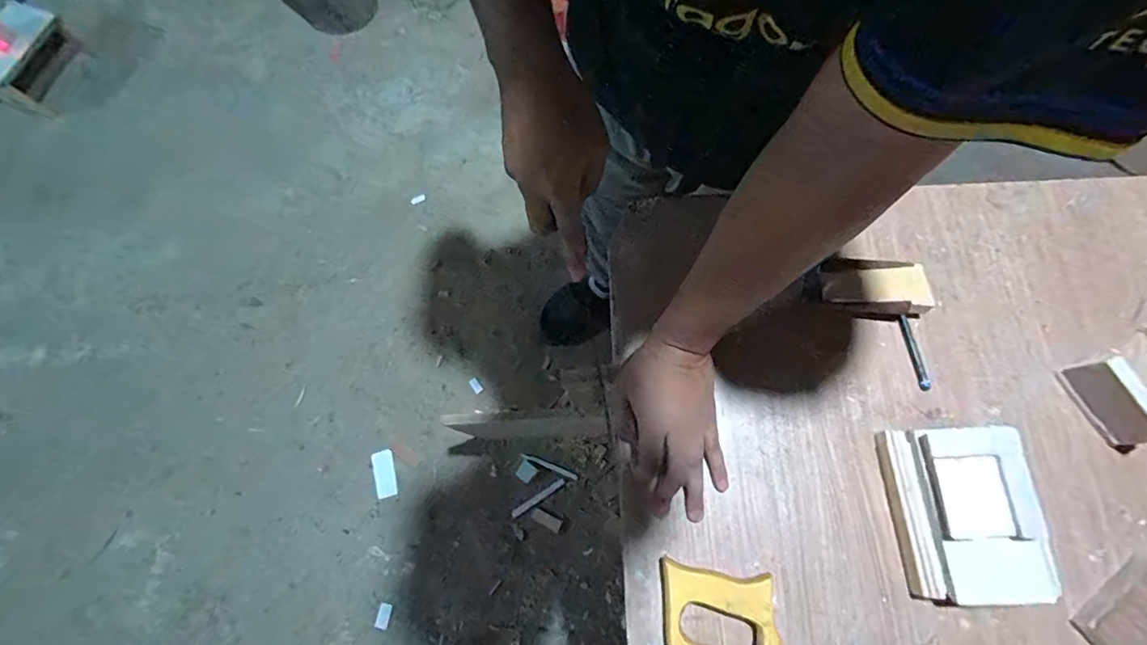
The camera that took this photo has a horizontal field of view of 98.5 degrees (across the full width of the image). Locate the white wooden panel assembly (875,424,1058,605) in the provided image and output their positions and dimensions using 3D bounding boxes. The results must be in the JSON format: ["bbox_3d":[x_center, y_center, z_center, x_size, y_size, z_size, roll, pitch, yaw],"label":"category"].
[{"bbox_3d":[0.351,0.166,0.439,0.112,0.049,0.144,-3,71,1],"label":"white wooden panel assembly"}]

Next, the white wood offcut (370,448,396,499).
[{"bbox_3d":[-0.468,0.374,1.223,0.053,0.006,0.110,-18,72,-4],"label":"white wood offcut"}]

